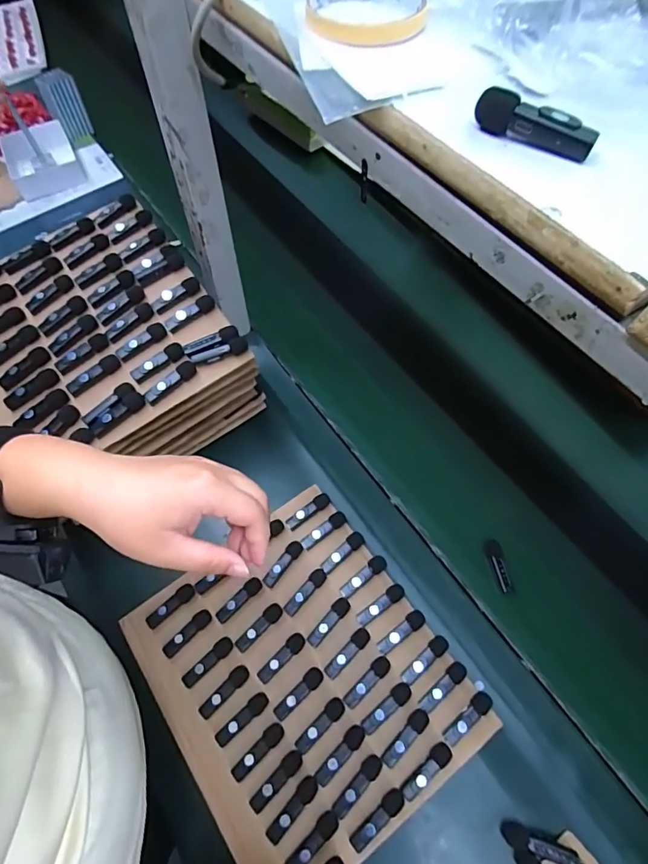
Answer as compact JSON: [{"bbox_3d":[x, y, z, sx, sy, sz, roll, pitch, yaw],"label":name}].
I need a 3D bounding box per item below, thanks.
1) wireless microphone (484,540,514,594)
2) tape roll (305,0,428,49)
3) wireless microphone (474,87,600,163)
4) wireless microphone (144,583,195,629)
[{"bbox_3d":[0.224,0.171,0.594,0.016,0.013,0.065,-11,63,-2],"label":"wireless microphone"},{"bbox_3d":[0.029,-0.289,0.320,0.078,0.016,0.082,0,62,-1],"label":"tape roll"},{"bbox_3d":[0.111,-0.162,0.246,0.062,0.019,0.012,32,66,16],"label":"wireless microphone"},{"bbox_3d":[-0.188,0.214,0.571,0.066,0.009,0.018,-38,68,-15],"label":"wireless microphone"}]

